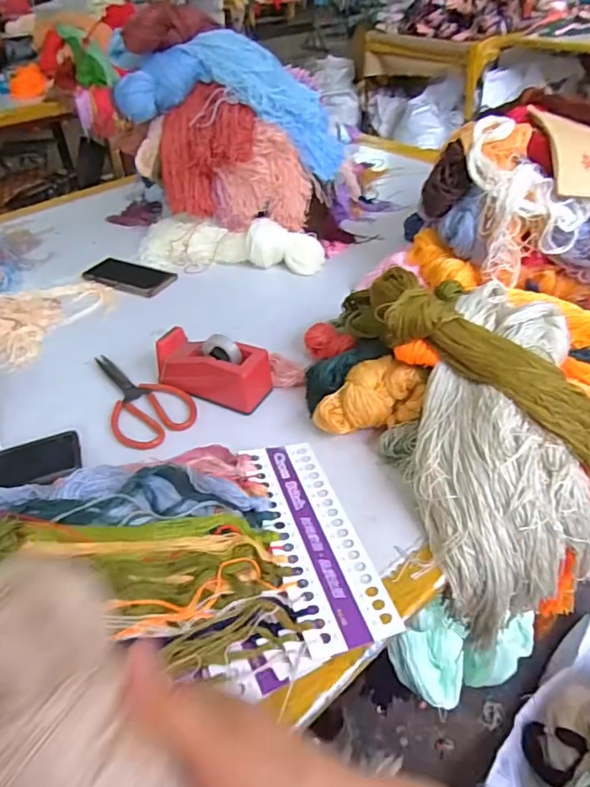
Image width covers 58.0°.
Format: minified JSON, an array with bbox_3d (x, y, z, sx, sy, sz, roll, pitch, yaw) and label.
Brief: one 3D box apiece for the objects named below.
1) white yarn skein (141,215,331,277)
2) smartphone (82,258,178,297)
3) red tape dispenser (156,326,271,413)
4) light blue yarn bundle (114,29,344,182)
[{"bbox_3d":[-0.124,-0.268,0.964,0.348,0.064,0.101,8,42,14],"label":"white yarn skein"},{"bbox_3d":[-0.292,-0.207,0.941,0.163,0.009,0.088,18,46,24],"label":"smartphone"},{"bbox_3d":[-0.105,-0.032,0.685,0.148,0.071,0.070,20,46,26],"label":"red tape dispenser"},{"bbox_3d":[-0.093,-0.534,0.962,0.424,0.167,0.124,10,38,-17],"label":"light blue yarn bundle"}]

